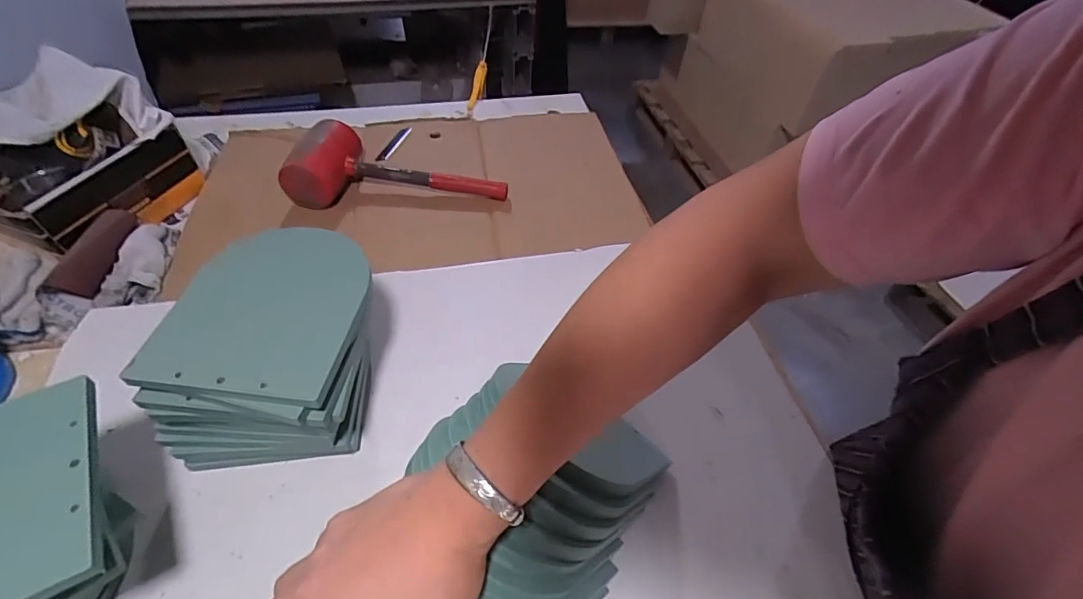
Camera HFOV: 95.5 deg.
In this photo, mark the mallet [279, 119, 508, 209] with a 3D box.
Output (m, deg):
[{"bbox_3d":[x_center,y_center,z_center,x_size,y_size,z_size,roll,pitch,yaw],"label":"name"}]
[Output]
[{"bbox_3d":[-0.204,-0.194,0.728,0.311,0.078,0.123,3,49,-2],"label":"mallet"}]

